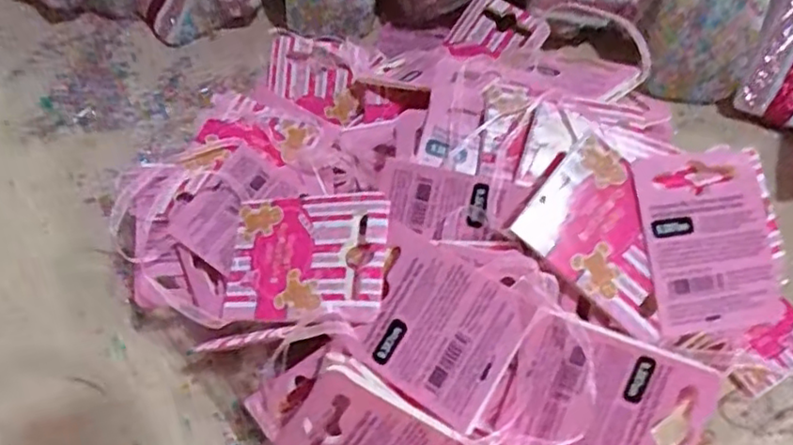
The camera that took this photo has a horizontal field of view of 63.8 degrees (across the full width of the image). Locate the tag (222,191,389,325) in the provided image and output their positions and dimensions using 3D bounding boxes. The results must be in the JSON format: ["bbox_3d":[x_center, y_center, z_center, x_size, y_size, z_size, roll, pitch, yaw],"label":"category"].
[{"bbox_3d":[-0.032,0.012,0.219,0.059,0.004,0.045,-3,68,21],"label":"tag"}]

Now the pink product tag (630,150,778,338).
[{"bbox_3d":[0.103,0.006,0.210,0.044,0.004,0.060,-7,84,-10],"label":"pink product tag"}]

